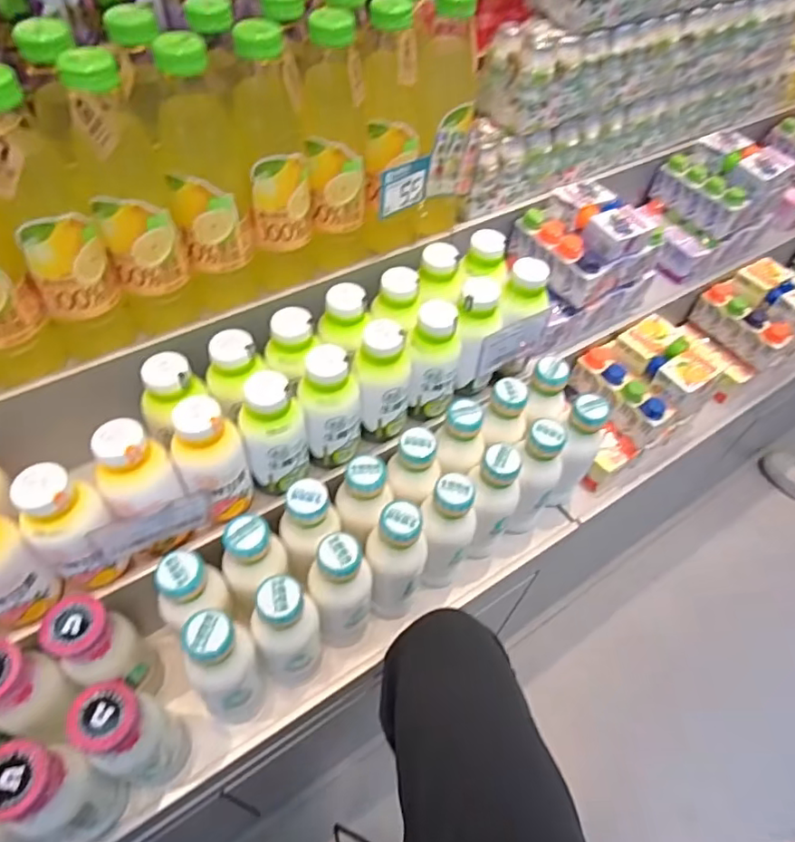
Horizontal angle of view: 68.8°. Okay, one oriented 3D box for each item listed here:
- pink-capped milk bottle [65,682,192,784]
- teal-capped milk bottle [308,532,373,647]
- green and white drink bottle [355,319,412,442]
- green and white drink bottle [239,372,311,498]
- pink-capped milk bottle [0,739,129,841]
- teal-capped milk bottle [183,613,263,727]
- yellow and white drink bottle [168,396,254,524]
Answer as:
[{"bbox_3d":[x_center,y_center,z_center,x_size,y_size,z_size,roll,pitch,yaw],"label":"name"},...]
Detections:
[{"bbox_3d":[-0.225,0.267,0.496,0.054,0.172,0.059,27,56,15],"label":"pink-capped milk bottle"},{"bbox_3d":[-0.055,0.177,0.582,0.060,0.183,0.049,-18,57,-17],"label":"teal-capped milk bottle"},{"bbox_3d":[-0.013,-0.037,0.607,0.055,0.137,0.048,7,53,1],"label":"green and white drink bottle"},{"bbox_3d":[-0.117,0.014,0.557,0.058,0.133,0.049,-9,55,-11],"label":"green and white drink bottle"},{"bbox_3d":[-0.270,0.299,0.464,0.052,0.163,0.052,11,53,4],"label":"pink-capped milk bottle"},{"bbox_3d":[-0.153,0.226,0.526,0.051,0.168,0.053,2,53,-3],"label":"teal-capped milk bottle"},{"bbox_3d":[-0.167,0.039,0.531,0.057,0.132,0.049,-22,58,-20],"label":"yellow and white drink bottle"}]

